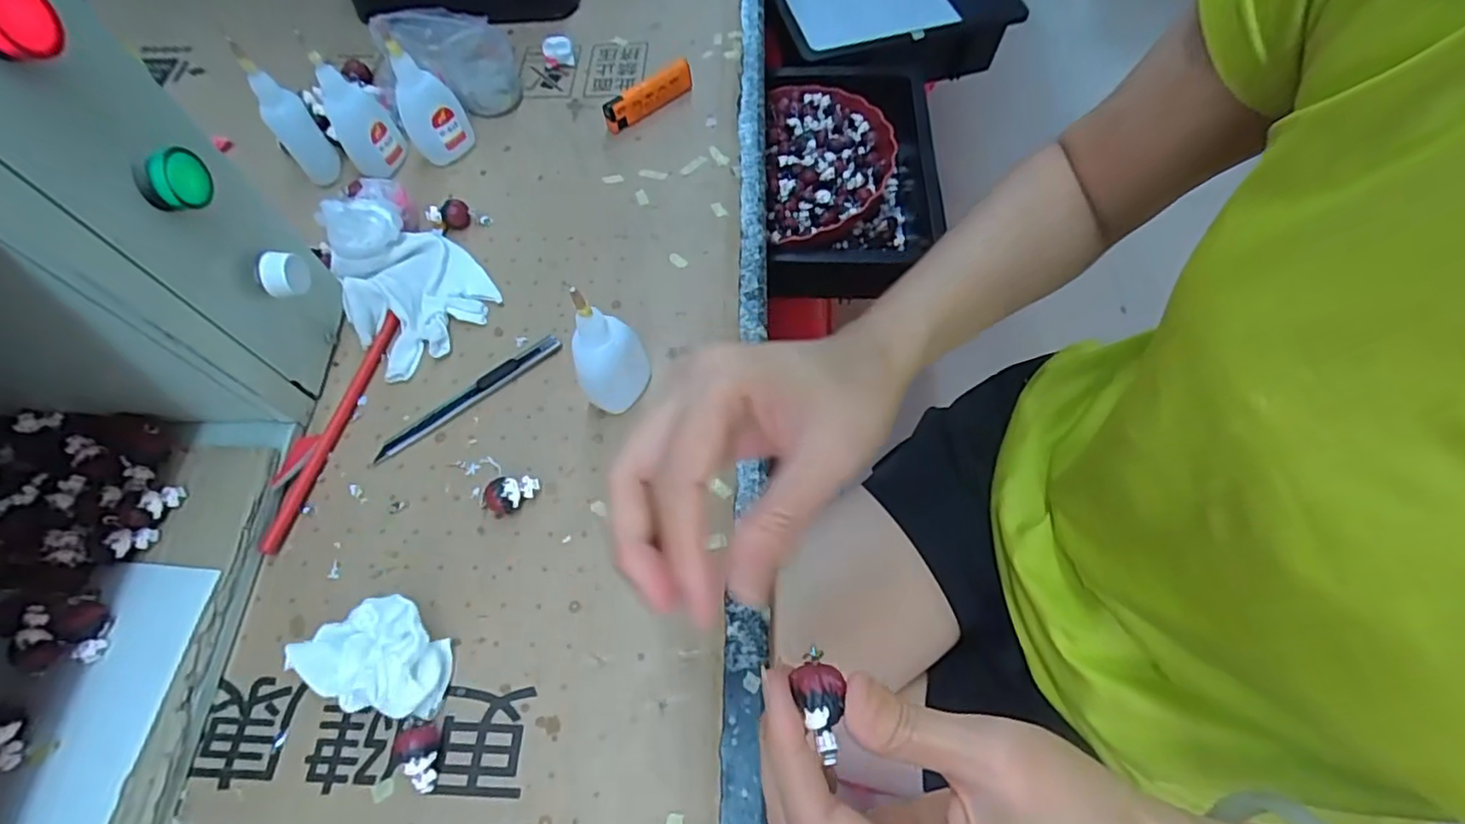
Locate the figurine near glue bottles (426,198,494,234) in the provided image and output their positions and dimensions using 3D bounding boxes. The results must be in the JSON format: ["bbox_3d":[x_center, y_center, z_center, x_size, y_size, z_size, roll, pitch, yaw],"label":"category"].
[{"bbox_3d":[-0.201,-0.143,0.461,0.044,0.014,0.017,-6,63,-2],"label":"figurine near glue bottles"}]

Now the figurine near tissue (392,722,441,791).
[{"bbox_3d":[-0.153,0.166,0.306,0.021,0.018,0.028,7,63,4],"label":"figurine near tissue"}]

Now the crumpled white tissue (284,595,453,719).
[{"bbox_3d":[-0.183,0.123,0.323,0.076,0.034,0.051,6,63,4],"label":"crumpled white tissue"}]

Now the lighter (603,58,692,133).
[{"bbox_3d":[-0.066,-0.253,0.505,0.079,0.028,0.011,-35,68,-16],"label":"lighter"}]

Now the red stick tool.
[{"bbox_3d":[-0.249,0.006,0.388,0.022,0.012,0.157,13,64,7],"label":"red stick tool"}]

